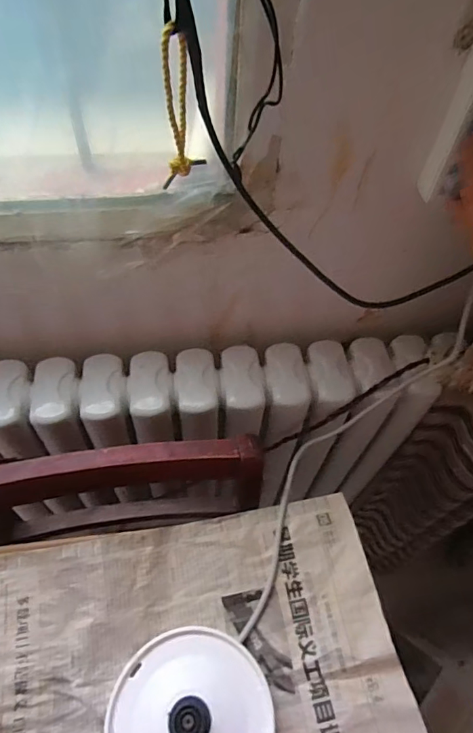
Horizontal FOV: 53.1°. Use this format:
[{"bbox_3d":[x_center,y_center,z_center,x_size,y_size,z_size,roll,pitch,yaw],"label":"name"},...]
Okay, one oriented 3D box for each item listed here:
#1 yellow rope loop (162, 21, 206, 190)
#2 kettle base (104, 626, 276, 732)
[{"bbox_3d":[-0.043,-0.199,0.374,0.017,0.120,0.033,38,62,20],"label":"yellow rope loop"},{"bbox_3d":[-0.039,0.313,0.411,0.139,0.030,0.145,2,56,-2],"label":"kettle base"}]

